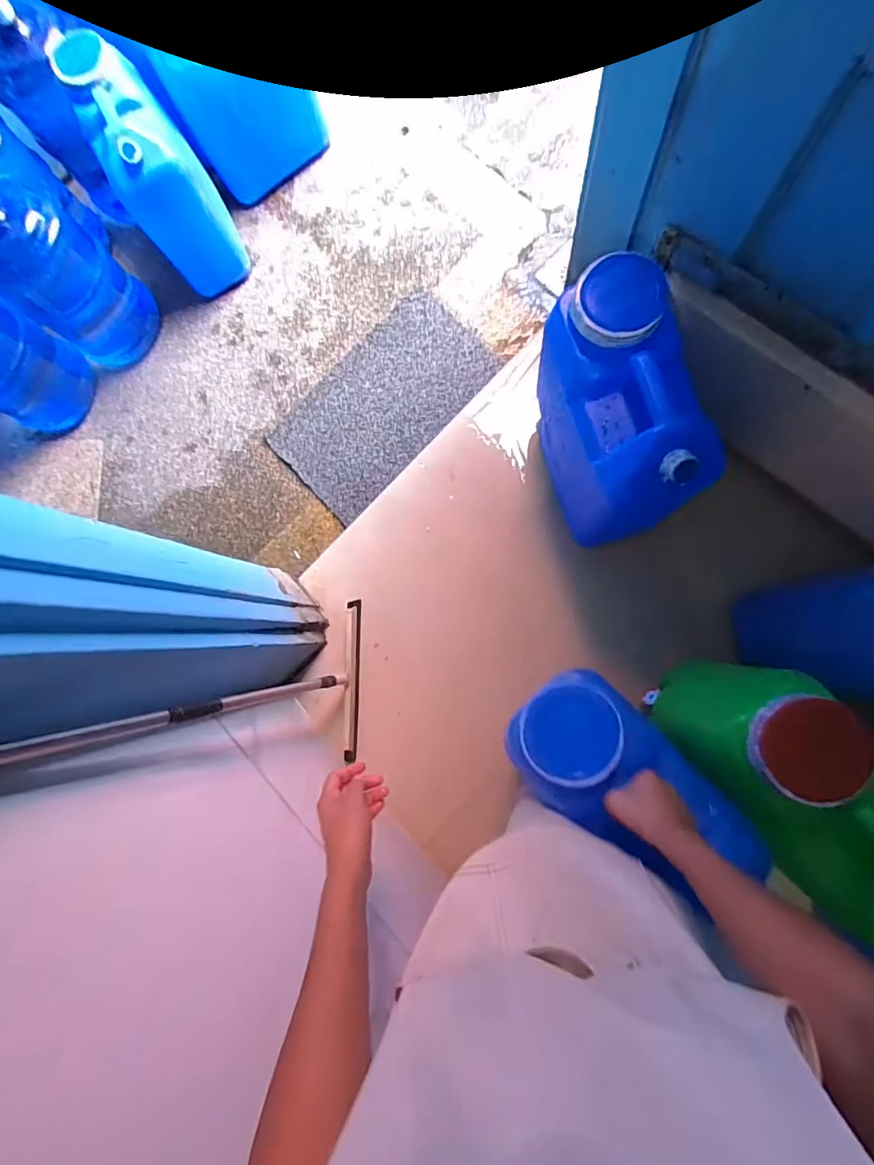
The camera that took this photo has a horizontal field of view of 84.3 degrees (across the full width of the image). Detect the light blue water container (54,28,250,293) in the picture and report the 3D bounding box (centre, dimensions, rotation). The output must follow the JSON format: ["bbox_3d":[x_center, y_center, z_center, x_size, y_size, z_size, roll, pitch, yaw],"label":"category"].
[{"bbox_3d":[-0.696,-1.023,1.254,0.211,0.399,0.349,-31,81,4],"label":"light blue water container"}]

